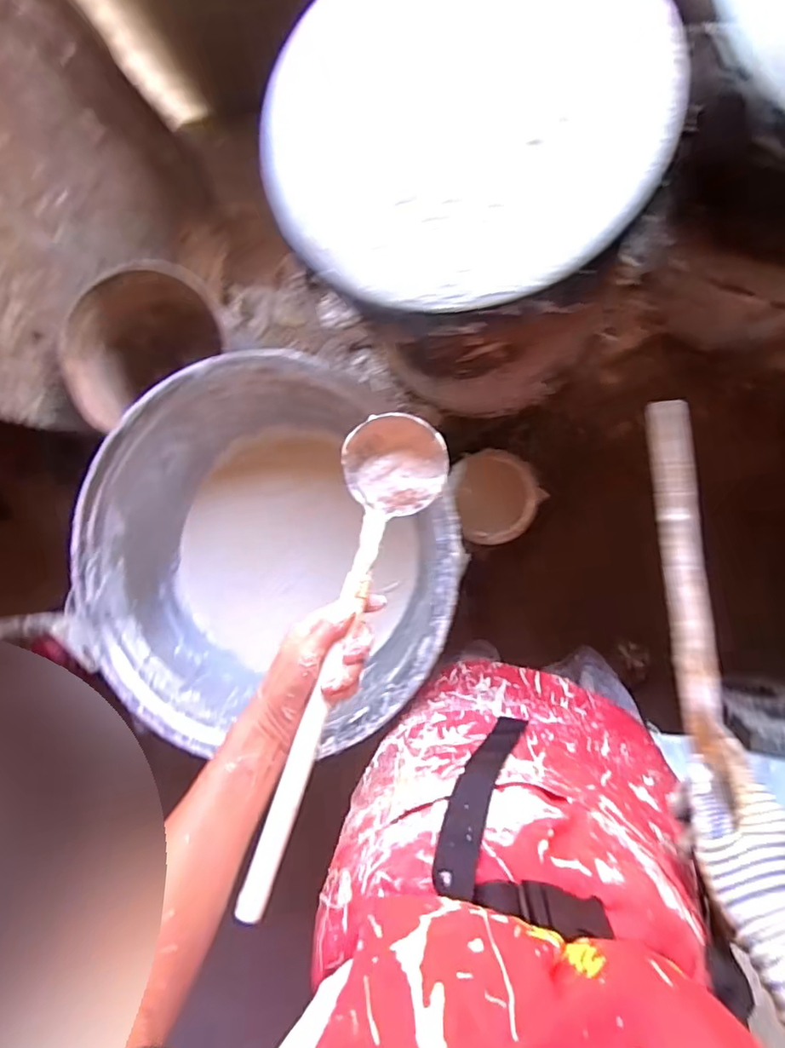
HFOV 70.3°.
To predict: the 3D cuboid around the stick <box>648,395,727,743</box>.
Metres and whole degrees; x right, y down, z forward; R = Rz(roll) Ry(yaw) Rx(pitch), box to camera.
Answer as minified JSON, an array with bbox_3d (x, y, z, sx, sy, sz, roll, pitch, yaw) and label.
[{"bbox_3d":[0.245,0.025,0.468,0.033,0.011,0.269,-7,76,29],"label":"stick"}]

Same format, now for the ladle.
[{"bbox_3d":[-0.044,0.101,0.465,0.095,0.059,0.401,13,75,8],"label":"ladle"}]

